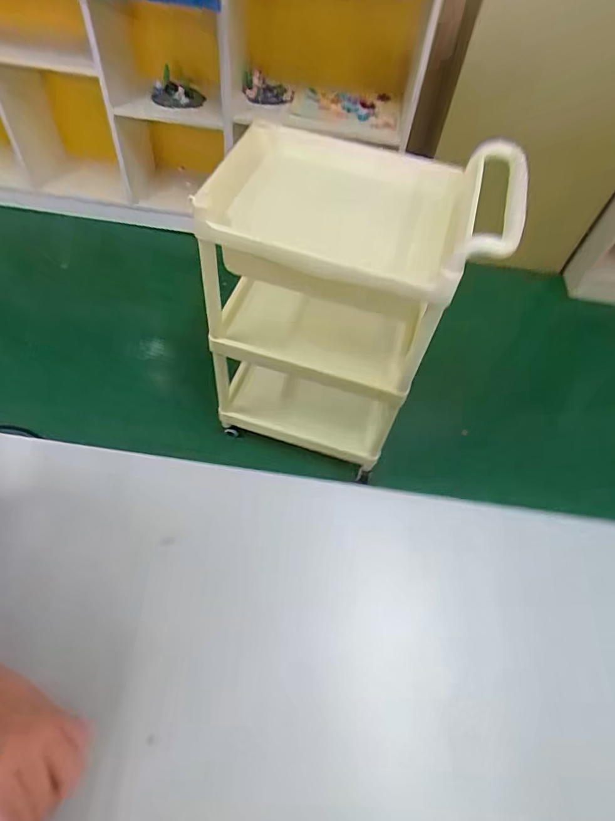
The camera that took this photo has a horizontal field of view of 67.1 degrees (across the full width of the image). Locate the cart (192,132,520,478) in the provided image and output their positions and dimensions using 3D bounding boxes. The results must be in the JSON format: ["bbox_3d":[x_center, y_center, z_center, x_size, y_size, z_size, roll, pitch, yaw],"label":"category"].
[{"bbox_3d":[0.071,-0.235,1.110,0.567,0.741,0.387,17,57,6],"label":"cart"}]

